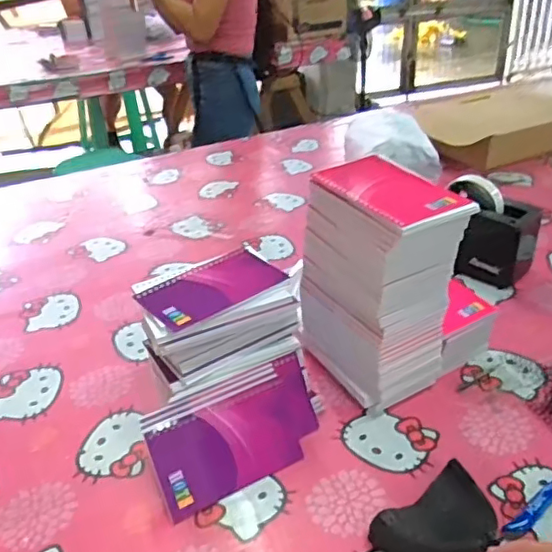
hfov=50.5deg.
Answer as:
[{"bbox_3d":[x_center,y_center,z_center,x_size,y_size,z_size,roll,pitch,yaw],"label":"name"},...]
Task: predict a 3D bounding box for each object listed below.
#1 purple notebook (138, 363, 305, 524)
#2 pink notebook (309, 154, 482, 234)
[{"bbox_3d":[-0.046,0.145,0.519,0.128,0.090,0.020,-19,2,-22],"label":"purple notebook"},{"bbox_3d":[0.099,-0.076,0.518,0.082,0.010,0.133,-19,36,-25],"label":"pink notebook"}]

